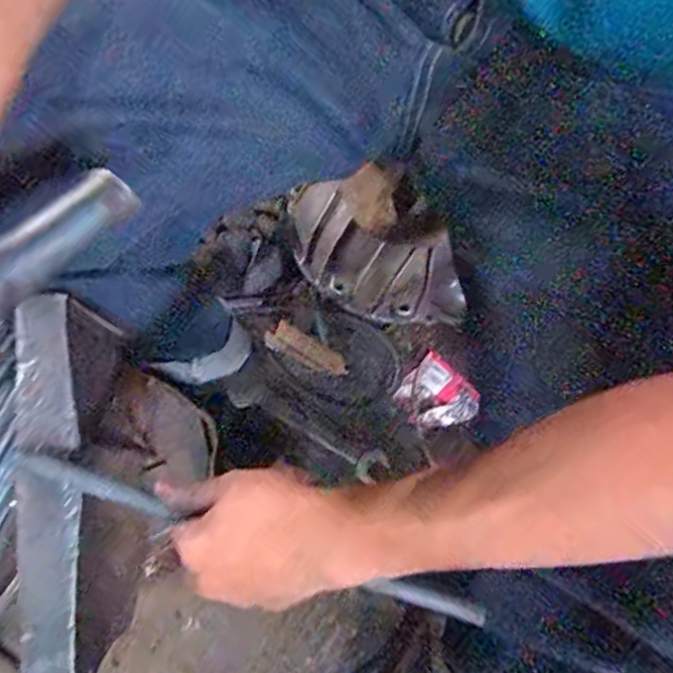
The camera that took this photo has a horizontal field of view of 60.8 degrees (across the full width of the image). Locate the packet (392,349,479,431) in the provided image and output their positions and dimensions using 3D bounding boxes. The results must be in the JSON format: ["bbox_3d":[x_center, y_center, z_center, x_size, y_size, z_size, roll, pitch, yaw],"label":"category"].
[{"bbox_3d":[0.140,0.085,0.808,0.100,0.020,0.094,44,74,9],"label":"packet"}]

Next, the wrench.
[{"bbox_3d":[-0.042,0.127,0.783,0.233,0.020,0.040,28,72,4],"label":"wrench"}]

